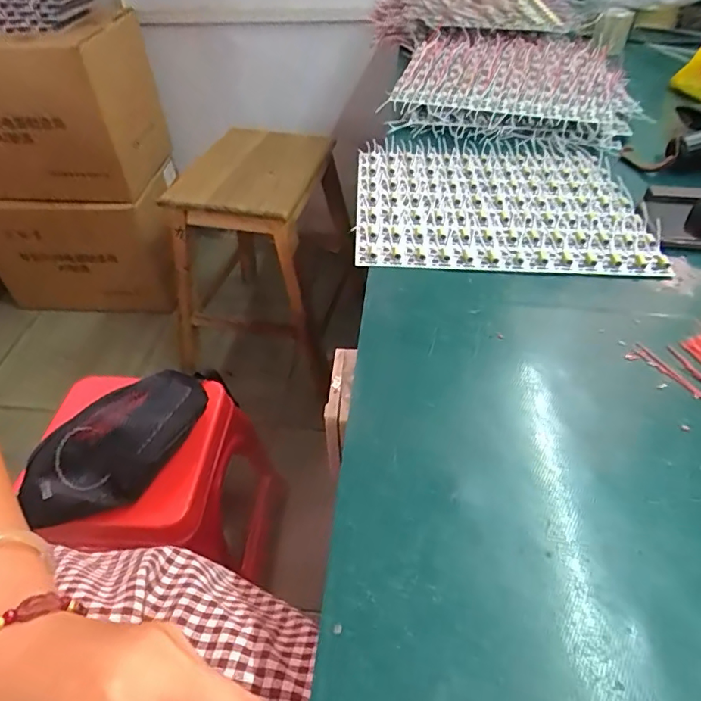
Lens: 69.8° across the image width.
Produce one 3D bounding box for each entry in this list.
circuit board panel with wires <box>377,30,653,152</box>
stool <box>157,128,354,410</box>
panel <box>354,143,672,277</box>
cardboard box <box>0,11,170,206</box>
[{"bbox_3d":[0.236,-0.397,0.740,0.321,0.053,0.318,9,47,7],"label":"circuit board panel with wires"},{"bbox_3d":[-0.217,-0.213,1.221,0.320,0.498,0.344,6,46,9],"label":"stool"},{"bbox_3d":[0.152,-0.160,0.537,0.284,0.013,0.241,3,46,1],"label":"panel"},{"bbox_3d":[-0.747,-0.599,1.228,0.461,0.331,0.339,4,46,7],"label":"cardboard box"}]

